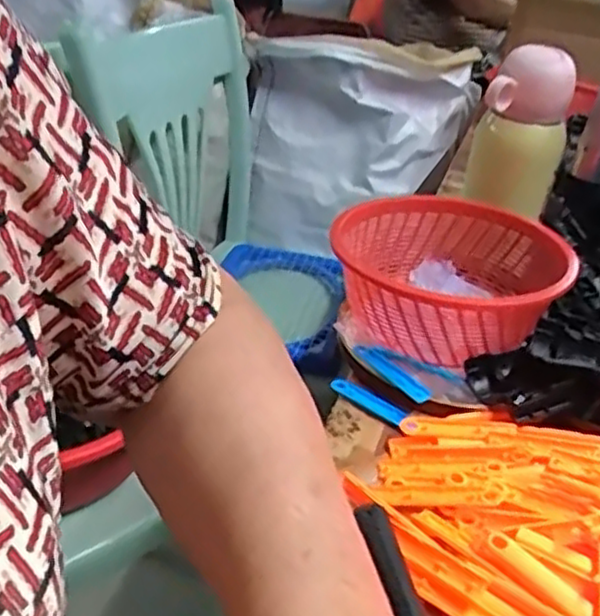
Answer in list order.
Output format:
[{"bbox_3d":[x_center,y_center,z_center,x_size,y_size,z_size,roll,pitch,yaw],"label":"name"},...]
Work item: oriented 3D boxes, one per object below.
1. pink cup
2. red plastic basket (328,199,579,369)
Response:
[{"bbox_3d":[0.193,-0.186,0.607,0.065,0.054,0.058,13,35,10],"label":"pink cup"},{"bbox_3d":[0.117,-0.023,0.569,0.169,0.076,0.173,4,35,-3],"label":"red plastic basket"}]

